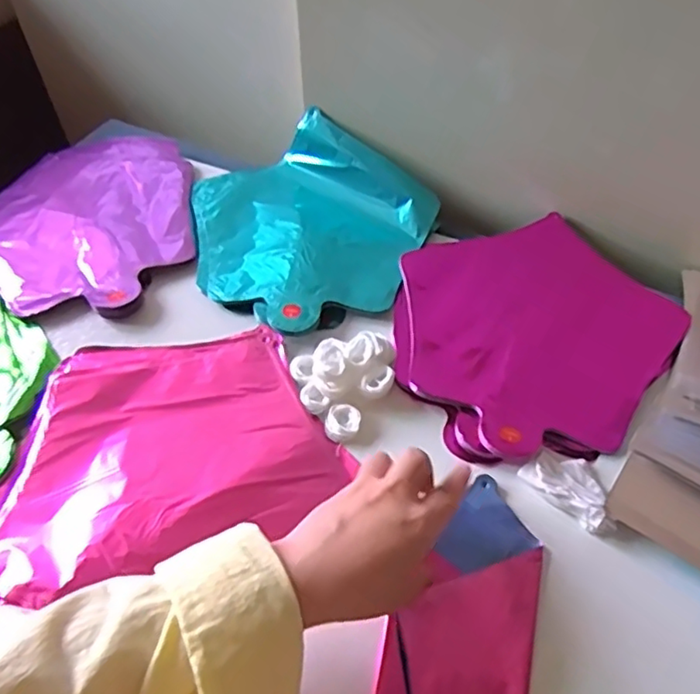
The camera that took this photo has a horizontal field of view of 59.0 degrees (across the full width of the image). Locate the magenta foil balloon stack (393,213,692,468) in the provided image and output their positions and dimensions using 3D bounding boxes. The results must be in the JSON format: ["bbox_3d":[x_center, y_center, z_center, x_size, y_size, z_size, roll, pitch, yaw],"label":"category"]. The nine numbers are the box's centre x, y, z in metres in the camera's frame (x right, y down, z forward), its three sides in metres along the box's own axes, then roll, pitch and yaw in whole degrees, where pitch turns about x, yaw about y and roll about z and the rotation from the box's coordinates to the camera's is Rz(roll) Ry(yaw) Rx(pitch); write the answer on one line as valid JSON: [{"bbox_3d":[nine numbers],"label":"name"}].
[{"bbox_3d":[0.150,-0.018,0.515,0.231,0.016,0.227,-17,52,-16],"label":"magenta foil balloon stack"}]

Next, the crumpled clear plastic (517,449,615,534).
[{"bbox_3d":[0.154,0.097,0.423,0.041,0.015,0.064,-31,57,-25],"label":"crumpled clear plastic"}]

